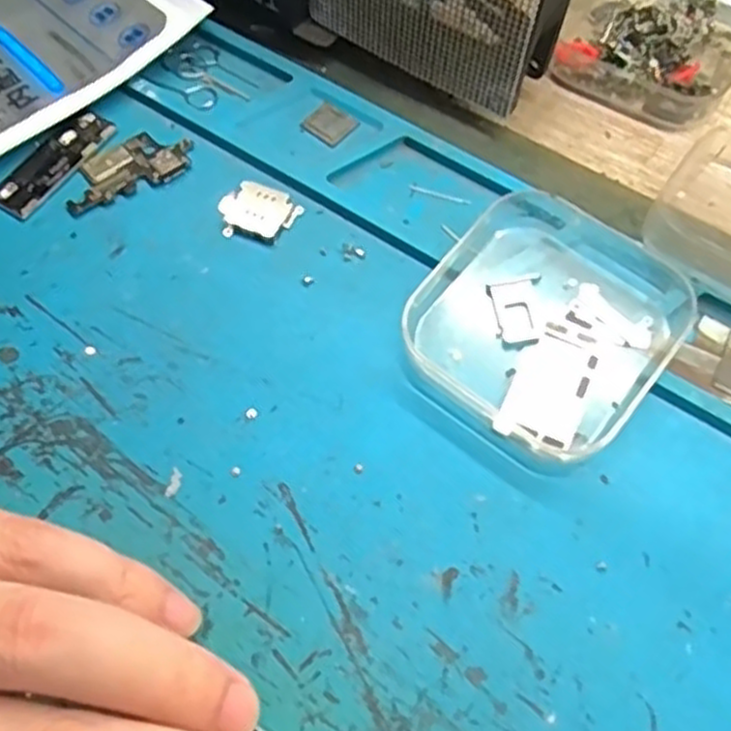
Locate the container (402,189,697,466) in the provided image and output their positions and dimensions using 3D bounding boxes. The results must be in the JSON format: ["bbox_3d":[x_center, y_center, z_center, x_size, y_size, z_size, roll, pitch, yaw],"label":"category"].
[{"bbox_3d":[0.051,-0.016,0.210,0.064,0.018,0.072,35,67,16],"label":"container"}]

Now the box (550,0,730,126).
[{"bbox_3d":[0.103,-0.118,0.267,0.062,0.020,0.063,23,64,11],"label":"box"}]

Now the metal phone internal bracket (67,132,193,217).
[{"bbox_3d":[-0.074,-0.062,0.238,0.041,0.004,0.021,-24,65,-13],"label":"metal phone internal bracket"}]

